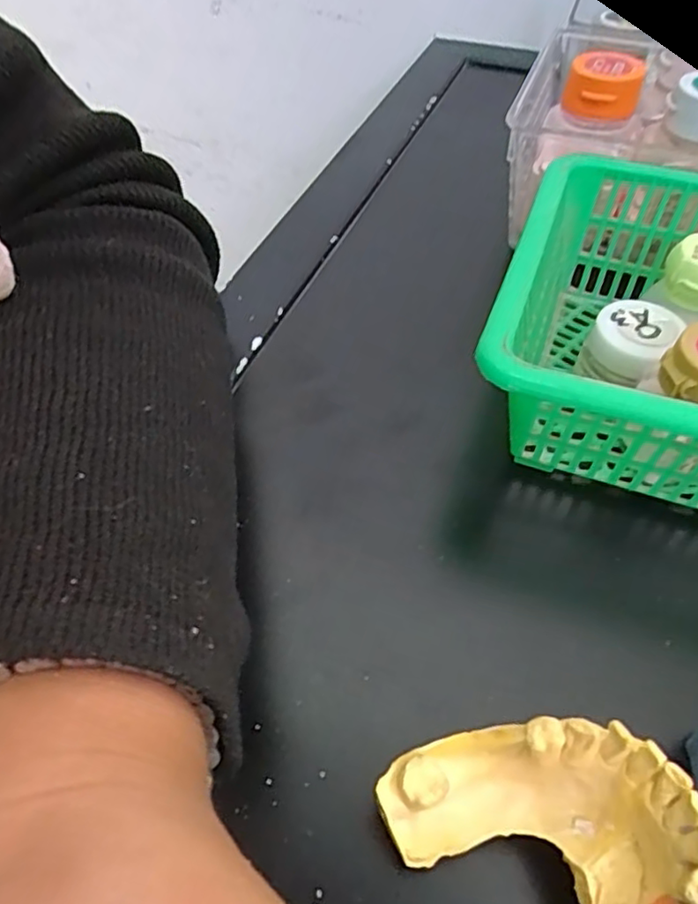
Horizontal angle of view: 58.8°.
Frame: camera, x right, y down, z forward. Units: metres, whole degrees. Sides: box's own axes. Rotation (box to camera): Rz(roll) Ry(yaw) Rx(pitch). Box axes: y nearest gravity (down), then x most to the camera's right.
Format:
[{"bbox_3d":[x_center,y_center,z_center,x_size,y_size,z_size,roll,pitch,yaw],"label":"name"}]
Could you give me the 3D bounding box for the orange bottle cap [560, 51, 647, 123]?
[{"bbox_3d":[0.104,-0.148,0.252,0.024,0.022,0.032,-2,53,-1],"label":"orange bottle cap"}]

